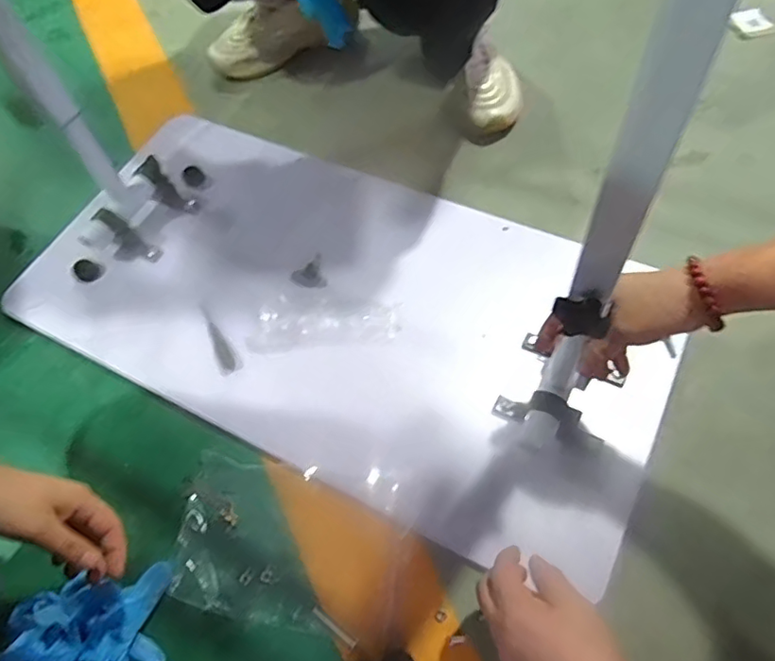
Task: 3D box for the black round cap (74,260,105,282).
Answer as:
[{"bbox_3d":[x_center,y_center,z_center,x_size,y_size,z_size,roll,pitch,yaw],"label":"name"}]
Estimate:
[{"bbox_3d":[-0.376,-0.075,0.710,0.034,0.007,0.028,32,70,-2],"label":"black round cap"}]

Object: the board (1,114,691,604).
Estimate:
[{"bbox_3d":[-0.044,-0.035,0.664,0.707,0.028,0.383,24,67,15],"label":"board"}]

